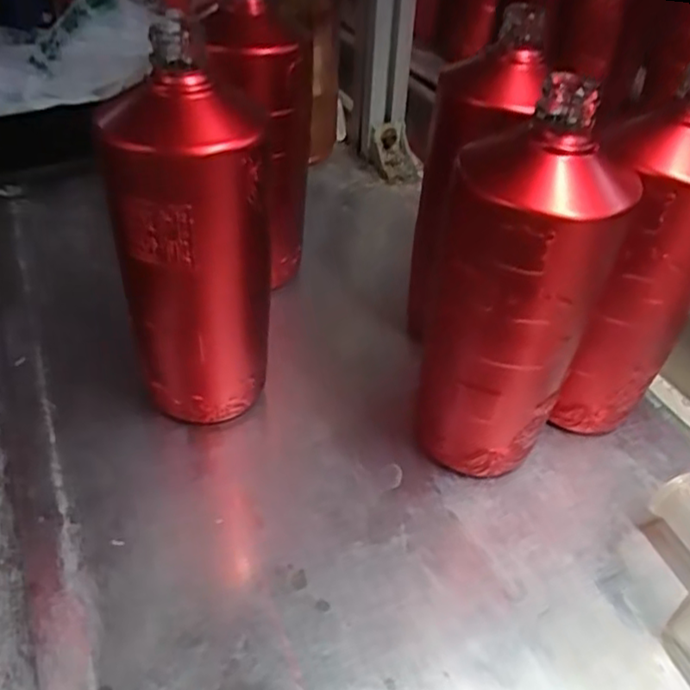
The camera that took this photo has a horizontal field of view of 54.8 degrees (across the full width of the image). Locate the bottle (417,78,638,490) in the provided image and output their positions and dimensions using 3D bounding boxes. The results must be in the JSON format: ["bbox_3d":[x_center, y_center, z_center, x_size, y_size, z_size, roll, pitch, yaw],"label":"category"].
[{"bbox_3d":[0.086,-0.021,0.348,0.084,0.205,0.077,10,40,6],"label":"bottle"}]

